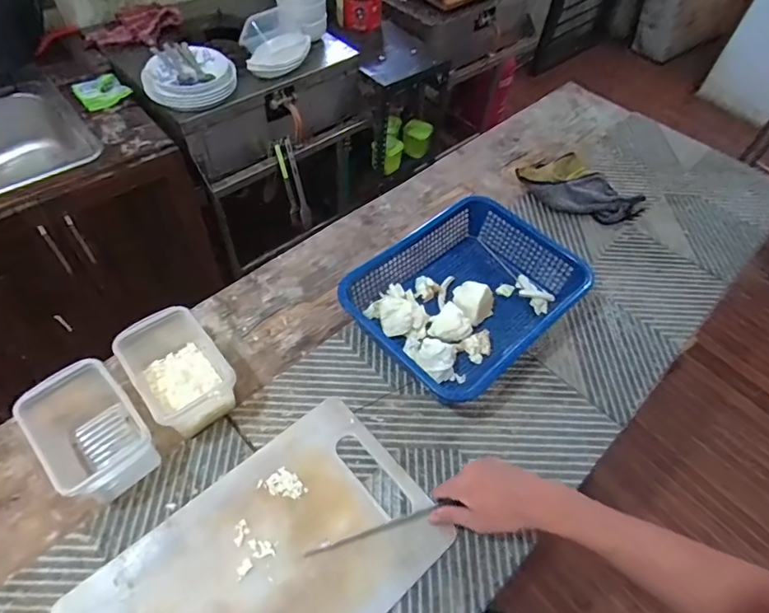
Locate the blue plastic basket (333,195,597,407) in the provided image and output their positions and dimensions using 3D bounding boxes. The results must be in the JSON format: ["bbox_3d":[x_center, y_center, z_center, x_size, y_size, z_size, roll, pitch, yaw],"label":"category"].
[{"bbox_3d":[0.117,-0.021,0.755,0.329,0.092,0.256,-35,64,-24],"label":"blue plastic basket"}]

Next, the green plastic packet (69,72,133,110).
[{"bbox_3d":[-0.732,-0.557,1.241,0.117,0.016,0.137,-36,64,-25],"label":"green plastic packet"}]

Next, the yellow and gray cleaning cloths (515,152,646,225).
[{"bbox_3d":[0.385,-0.236,0.951,0.227,0.054,0.126,16,56,8],"label":"yellow and gray cleaning cloths"}]

